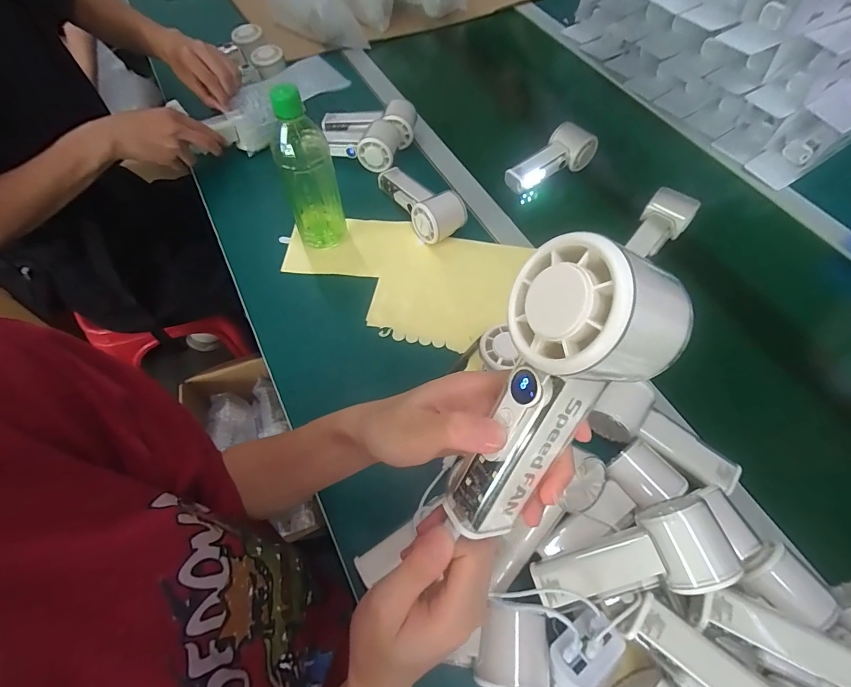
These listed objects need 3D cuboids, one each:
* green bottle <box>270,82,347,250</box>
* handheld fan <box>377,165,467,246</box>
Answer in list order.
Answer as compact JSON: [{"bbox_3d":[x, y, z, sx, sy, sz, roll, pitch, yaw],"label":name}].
[{"bbox_3d":[-0.142,-0.209,0.518,0.066,0.201,0.066,-17,62,-12],"label":"green bottle"},{"bbox_3d":[-0.011,-0.212,0.605,0.067,0.051,0.150,-33,66,-19],"label":"handheld fan"}]

